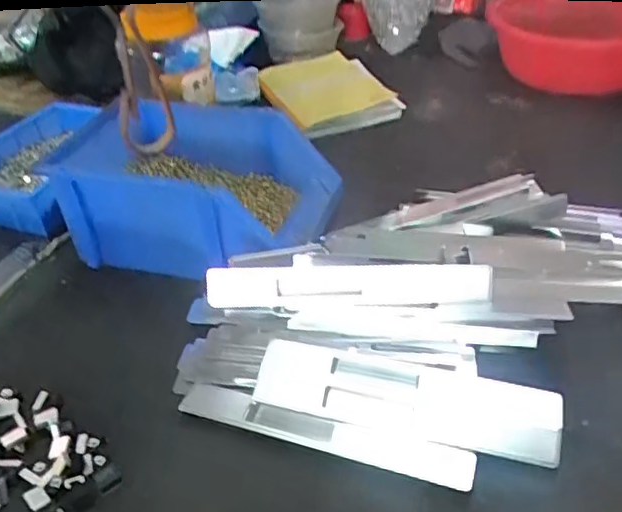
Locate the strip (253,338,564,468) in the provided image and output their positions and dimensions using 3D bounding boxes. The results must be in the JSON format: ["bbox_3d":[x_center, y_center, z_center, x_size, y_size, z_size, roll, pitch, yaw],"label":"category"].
[{"bbox_3d":[0.066,0.100,0.437,0.210,0.007,0.052,9,59,13],"label":"strip"}]

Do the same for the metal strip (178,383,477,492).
[{"bbox_3d":[0.006,0.124,0.429,0.209,0.008,0.030,11,40,16],"label":"metal strip"}]

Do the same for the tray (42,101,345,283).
[{"bbox_3d":[-0.108,-0.065,0.601,0.247,0.105,0.153,9,40,15],"label":"tray"}]

